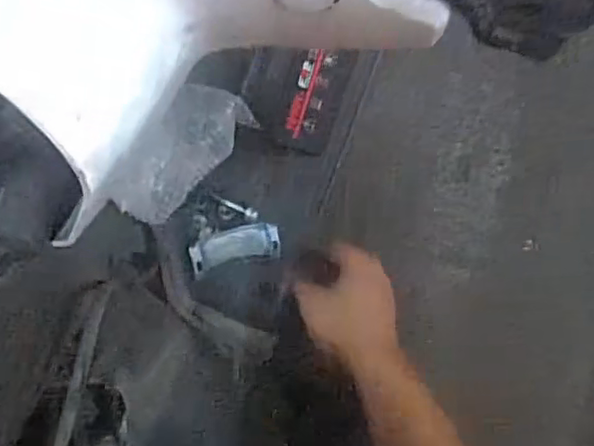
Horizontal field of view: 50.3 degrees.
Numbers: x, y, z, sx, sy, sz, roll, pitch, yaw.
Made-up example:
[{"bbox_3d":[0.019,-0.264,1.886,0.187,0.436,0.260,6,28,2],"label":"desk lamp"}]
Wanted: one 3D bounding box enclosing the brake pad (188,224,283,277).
[{"bbox_3d":[-0.061,0.025,0.630,0.089,0.009,0.041,-12,109,-14],"label":"brake pad"}]

